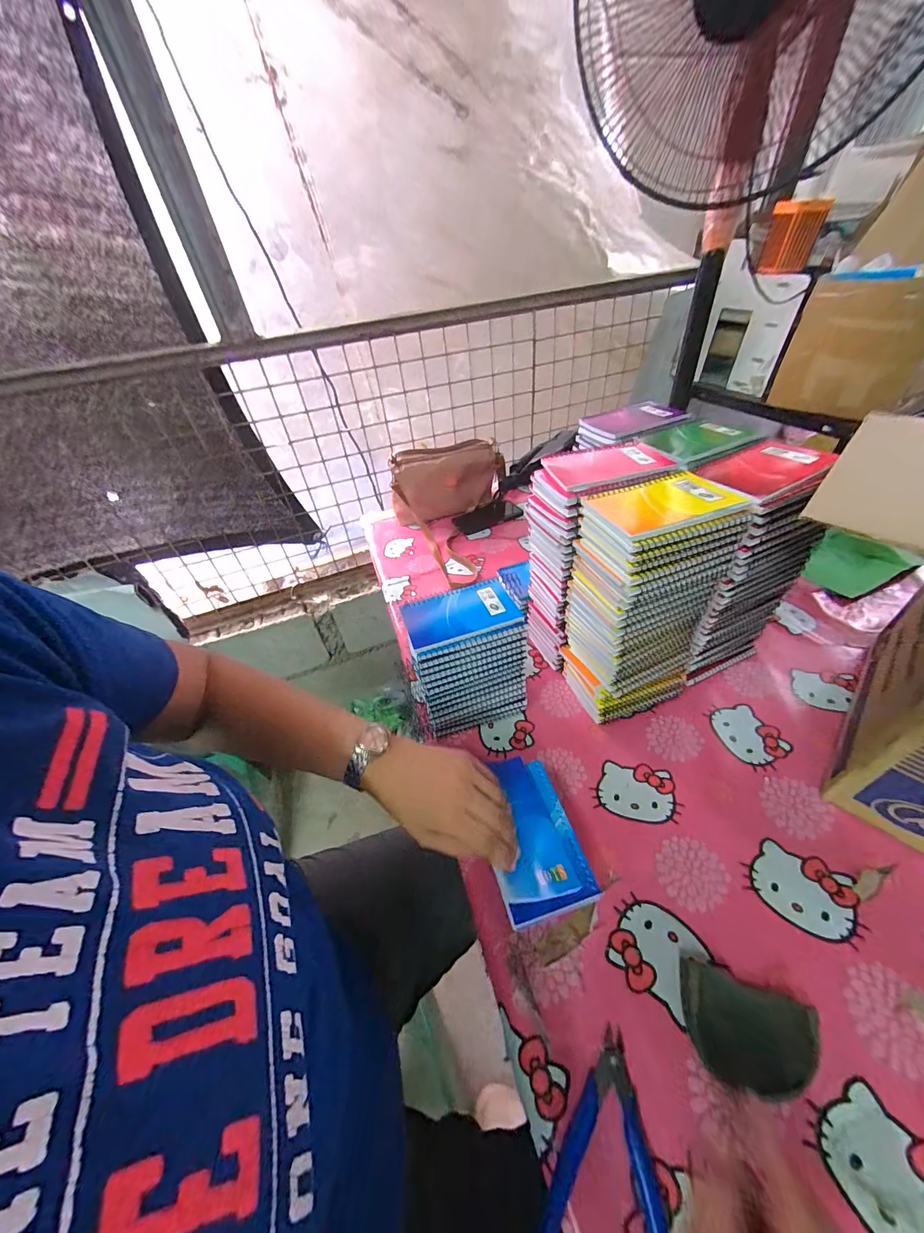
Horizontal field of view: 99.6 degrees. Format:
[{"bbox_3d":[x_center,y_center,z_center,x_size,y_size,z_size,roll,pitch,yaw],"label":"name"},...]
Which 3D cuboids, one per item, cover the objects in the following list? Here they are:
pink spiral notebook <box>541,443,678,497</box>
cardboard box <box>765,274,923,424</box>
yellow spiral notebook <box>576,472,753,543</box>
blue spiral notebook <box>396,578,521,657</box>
[{"bbox_3d":[0.167,-0.178,0.457,0.129,0.008,0.096,-13,43,-6],"label":"pink spiral notebook"},{"bbox_3d":[0.829,-0.530,0.752,0.300,0.198,0.231,-22,44,-16],"label":"cardboard box"},{"bbox_3d":[0.195,-0.114,0.382,0.131,0.007,0.088,-18,43,-11],"label":"yellow spiral notebook"},{"bbox_3d":[-0.001,-0.004,0.473,0.131,0.014,0.092,-16,43,-10],"label":"blue spiral notebook"}]

